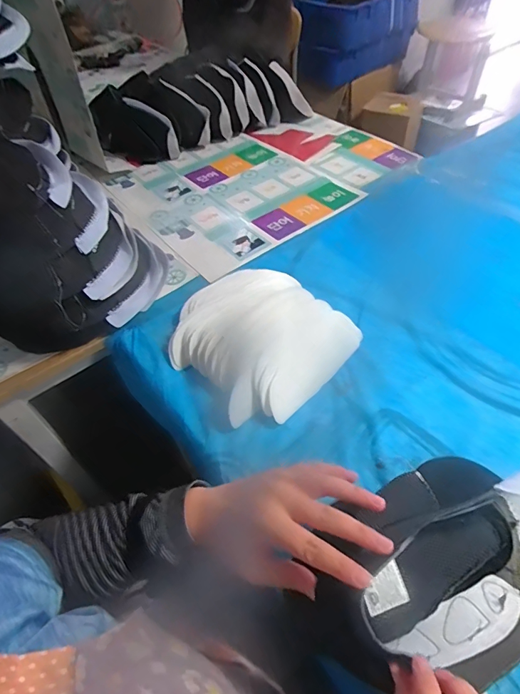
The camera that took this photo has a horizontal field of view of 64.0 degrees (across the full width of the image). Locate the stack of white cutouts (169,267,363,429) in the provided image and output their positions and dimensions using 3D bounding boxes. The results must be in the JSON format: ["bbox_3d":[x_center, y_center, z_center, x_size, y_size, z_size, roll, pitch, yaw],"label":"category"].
[{"bbox_3d":[-0.003,-0.021,0.596,0.225,0.059,0.263,-37,57,-24],"label":"stack of white cutouts"}]

